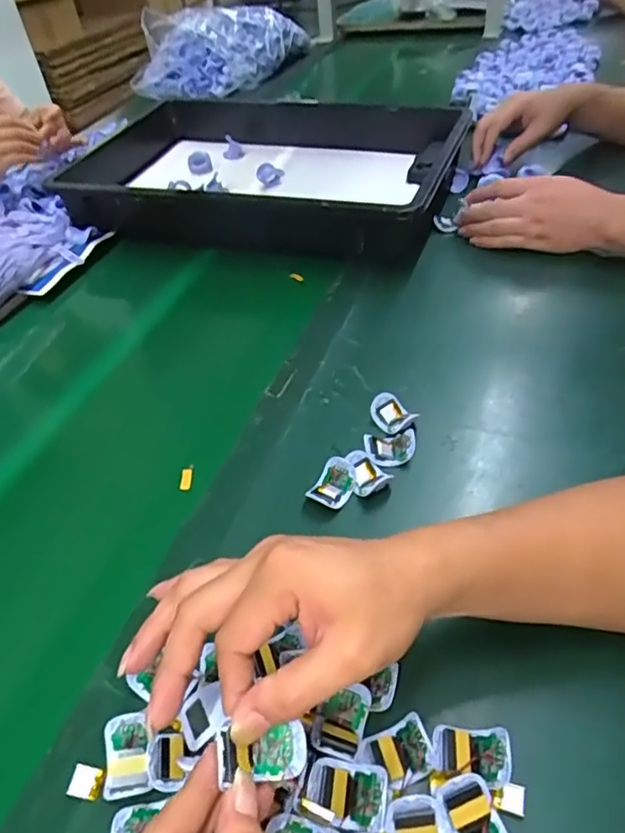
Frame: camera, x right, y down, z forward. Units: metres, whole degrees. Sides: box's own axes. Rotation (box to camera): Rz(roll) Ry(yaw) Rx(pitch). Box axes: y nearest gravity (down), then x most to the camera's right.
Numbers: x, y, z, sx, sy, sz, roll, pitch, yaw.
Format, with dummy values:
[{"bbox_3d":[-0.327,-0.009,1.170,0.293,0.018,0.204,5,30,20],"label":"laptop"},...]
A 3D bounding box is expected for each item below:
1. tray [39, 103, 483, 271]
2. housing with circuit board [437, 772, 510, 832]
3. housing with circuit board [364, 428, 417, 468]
[{"bbox_3d":[-0.125,-0.390,0.914,0.687,0.081,0.383,12,47,19],"label":"tray"},{"bbox_3d":[0.085,0.213,0.306,0.030,0.014,0.042,-15,45,-8],"label":"housing with circuit board"},{"bbox_3d":[0.067,0.026,0.503,0.043,0.018,0.029,-10,44,-3],"label":"housing with circuit board"}]

